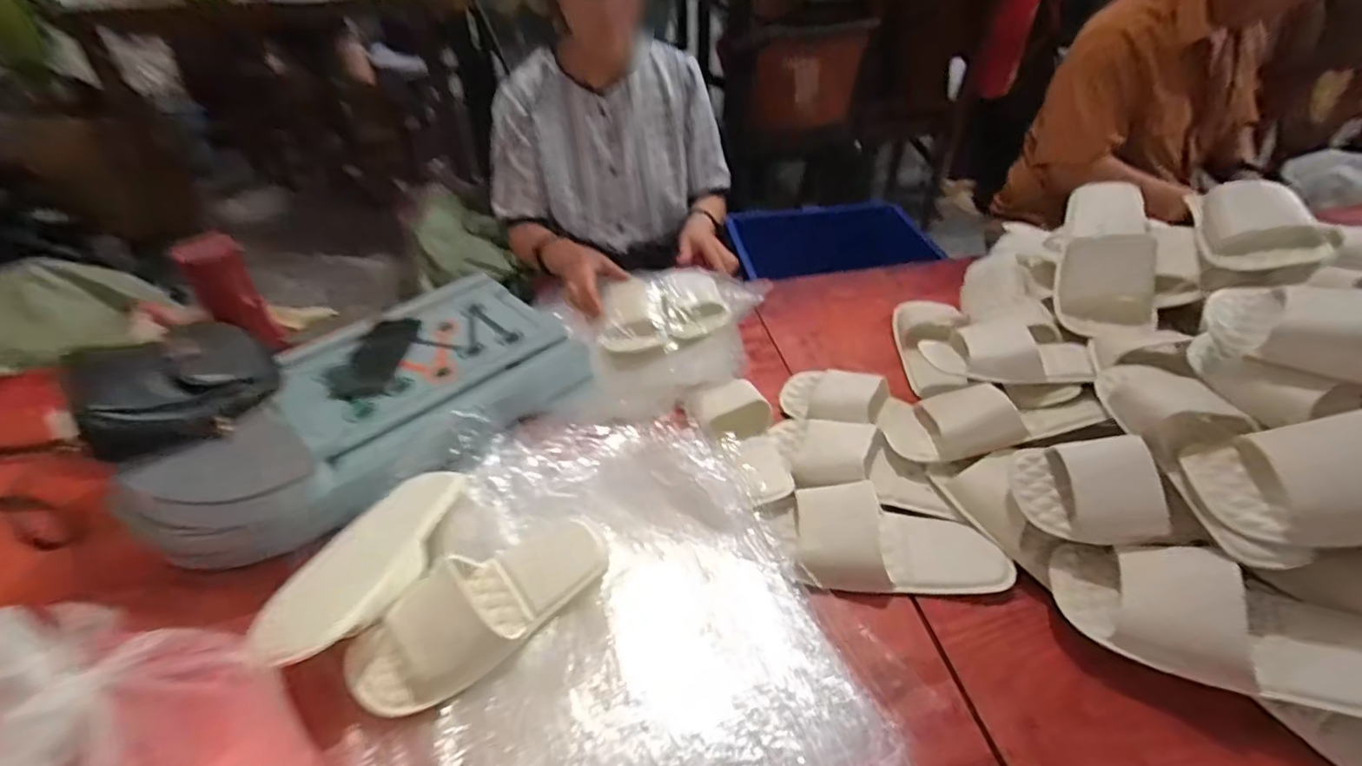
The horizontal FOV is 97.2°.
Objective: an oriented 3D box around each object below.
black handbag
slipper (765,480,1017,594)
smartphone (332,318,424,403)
[{"bbox_3d":[-0.557,-0.003,0.661,0.155,0.074,0.180,32,51,33],"label":"black handbag"},{"bbox_3d":[0.218,0.161,0.630,0.248,0.051,0.106,3,42,5],"label":"slipper"},{"bbox_3d":[-0.412,-0.039,0.823,0.068,0.007,0.170,-1,40,0],"label":"smartphone"}]

